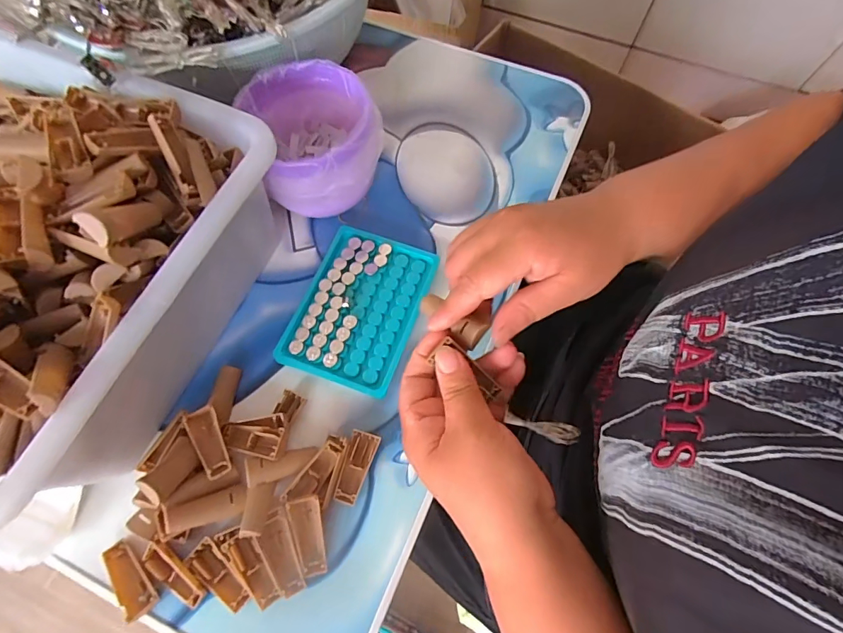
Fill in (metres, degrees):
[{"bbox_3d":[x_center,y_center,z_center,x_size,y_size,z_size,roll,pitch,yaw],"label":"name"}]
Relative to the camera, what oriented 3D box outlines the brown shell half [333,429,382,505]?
[{"bbox_3d":[-0.047,0.109,0.313,0.020,0.006,0.050,14,69,5],"label":"brown shell half"}]

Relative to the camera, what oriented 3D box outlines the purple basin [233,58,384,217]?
[{"bbox_3d":[-0.087,-0.147,0.367,0.103,0.076,0.109,0,68,0],"label":"purple basin"}]

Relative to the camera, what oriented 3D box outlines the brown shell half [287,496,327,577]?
[{"bbox_3d":[-0.077,0.148,0.292,0.021,0.011,0.048,-14,69,-6],"label":"brown shell half"}]

